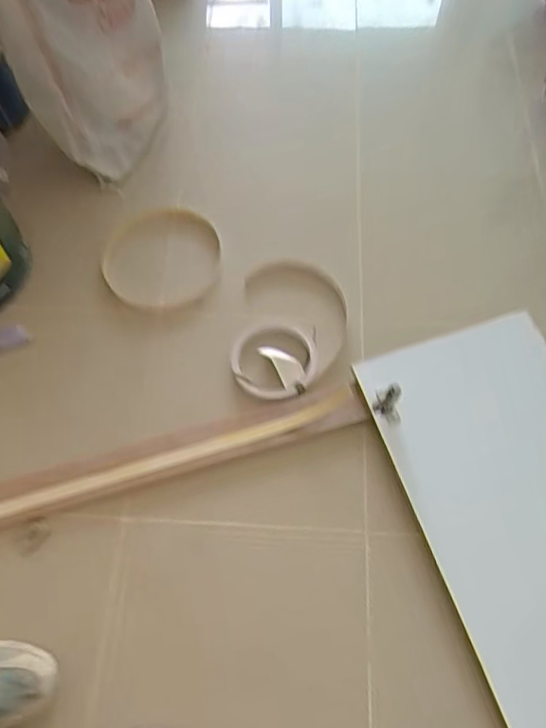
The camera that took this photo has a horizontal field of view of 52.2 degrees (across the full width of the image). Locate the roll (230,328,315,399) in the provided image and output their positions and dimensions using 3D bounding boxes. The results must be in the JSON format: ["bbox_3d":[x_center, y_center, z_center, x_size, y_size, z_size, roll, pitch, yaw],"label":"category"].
[{"bbox_3d":[0.000,-0.006,1.066,0.152,0.031,0.153,0,63,1],"label":"roll"}]

